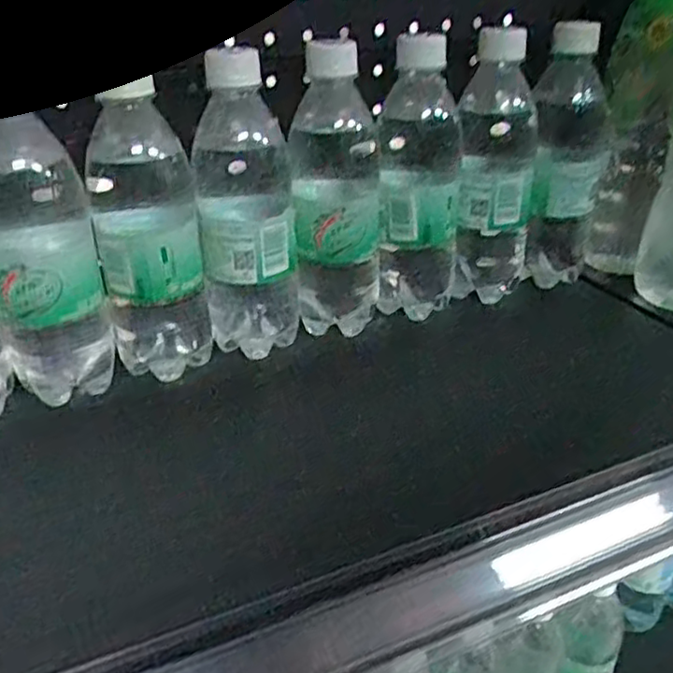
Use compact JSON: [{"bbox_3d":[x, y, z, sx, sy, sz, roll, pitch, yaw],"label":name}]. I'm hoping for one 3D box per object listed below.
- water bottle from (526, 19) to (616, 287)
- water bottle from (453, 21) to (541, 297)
[{"bbox_3d":[0.172,-0.130,0.516,0.053,0.175,0.055,10,31,20],"label":"water bottle"},{"bbox_3d":[0.115,-0.117,0.497,0.055,0.176,0.055,5,29,12],"label":"water bottle"}]

